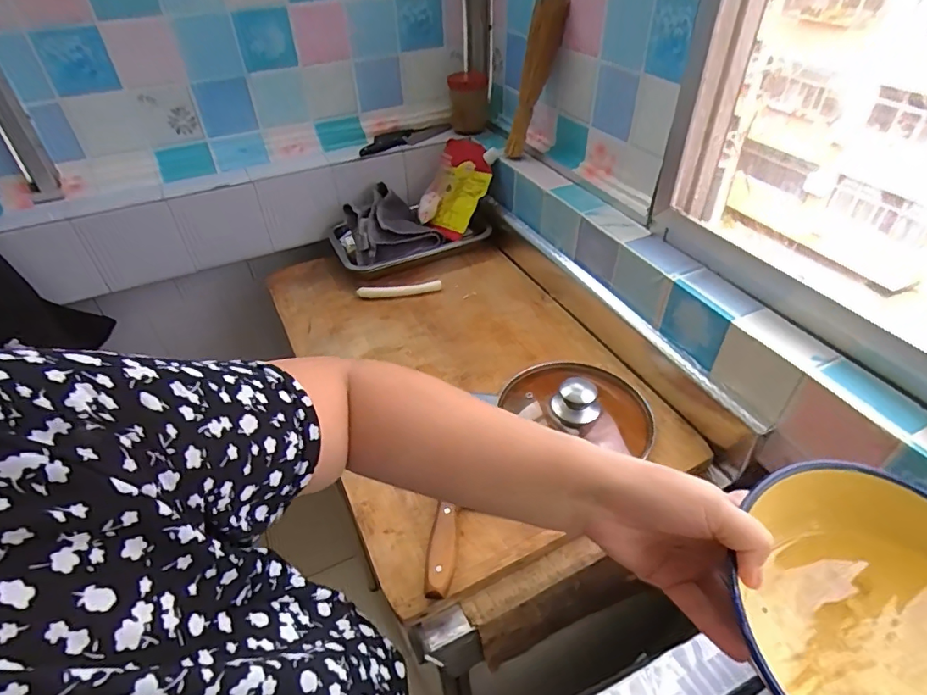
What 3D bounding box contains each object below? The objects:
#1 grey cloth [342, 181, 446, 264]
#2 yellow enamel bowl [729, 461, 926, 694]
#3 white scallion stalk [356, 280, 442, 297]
[{"bbox_3d":[-0.141,-0.243,0.999,0.158,0.074,0.147,-15,43,-14],"label":"grey cloth"},{"bbox_3d":[0.248,0.155,0.291,0.151,0.071,0.164,-1,41,1],"label":"yellow enamel bowl"},{"bbox_3d":[-0.115,-0.103,0.937,0.150,0.012,0.030,-4,41,-2],"label":"white scallion stalk"}]

